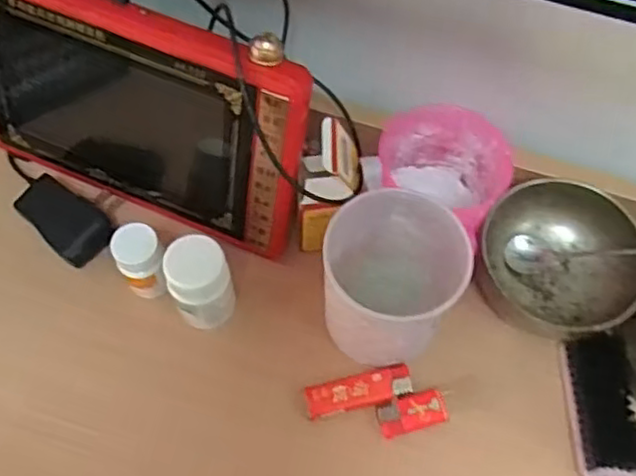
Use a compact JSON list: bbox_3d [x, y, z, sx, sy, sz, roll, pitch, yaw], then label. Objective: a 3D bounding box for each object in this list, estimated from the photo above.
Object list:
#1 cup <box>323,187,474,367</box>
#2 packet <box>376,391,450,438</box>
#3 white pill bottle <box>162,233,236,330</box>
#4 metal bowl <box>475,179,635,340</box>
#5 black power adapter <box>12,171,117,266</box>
[{"bbox_3d":[0.047,0.029,0.463,0.089,0.100,0.085,0,63,-1],"label":"cup"},{"bbox_3d":[0.066,0.122,0.477,0.050,0.006,0.023,-14,65,-7],"label":"packet"},{"bbox_3d":[-0.082,0.031,0.474,0.041,0.071,0.038,0,63,-1],"label":"white pill bottle"},{"bbox_3d":[0.175,0.016,0.493,0.112,0.057,0.106,0,63,-1],"label":"metal bowl"},{"bbox_3d":[-0.196,-0.015,0.528,0.071,0.021,0.043,38,70,16],"label":"black power adapter"}]

